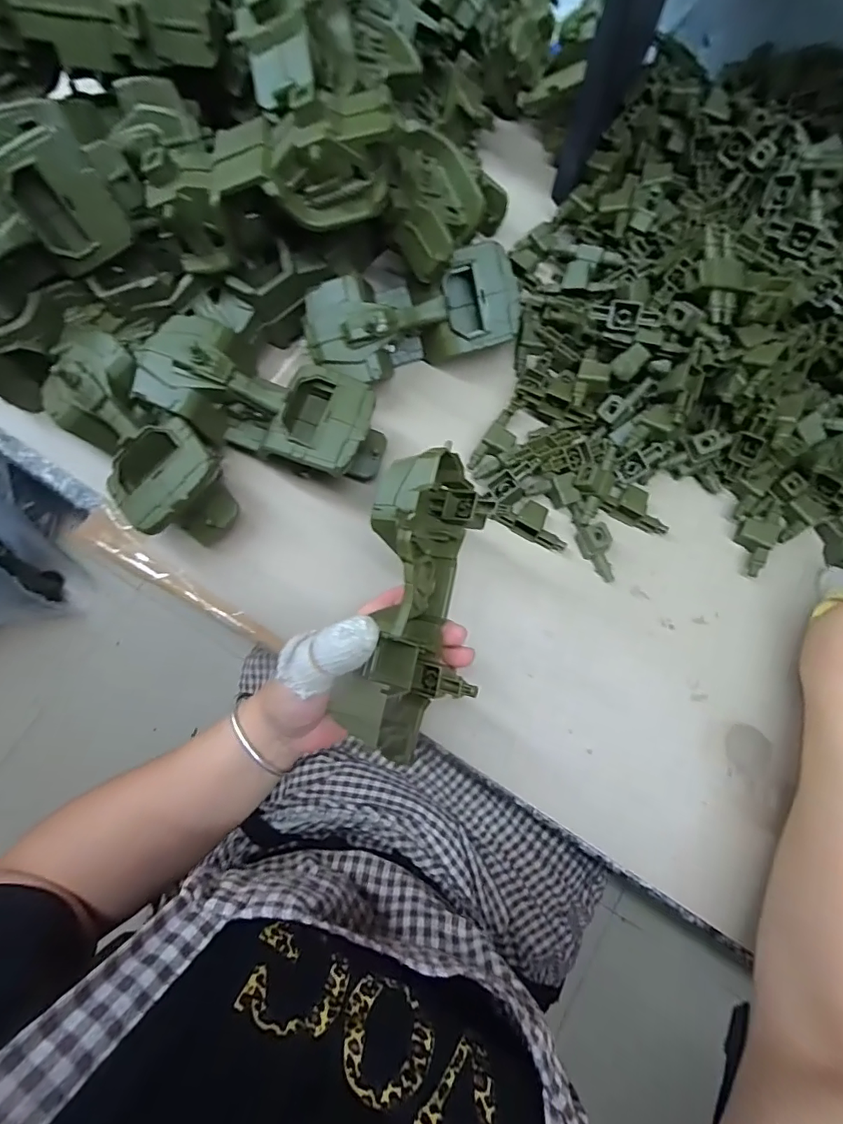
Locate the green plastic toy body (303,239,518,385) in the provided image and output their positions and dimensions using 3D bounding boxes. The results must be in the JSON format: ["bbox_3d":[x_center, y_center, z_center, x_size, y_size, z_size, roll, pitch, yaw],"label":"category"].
[{"bbox_3d":[-0.004,-0.206,0.422,0.185,0.058,0.082,-20,77,-5],"label":"green plastic toy body"}]

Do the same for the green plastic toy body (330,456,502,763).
[{"bbox_3d":[-0.001,0.018,0.305,0.072,0.069,0.190,10,78,2],"label":"green plastic toy body"}]

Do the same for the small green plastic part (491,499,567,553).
[{"bbox_3d":[0.092,-0.034,0.409,0.061,0.019,0.029,25,77,6],"label":"small green plastic part"}]

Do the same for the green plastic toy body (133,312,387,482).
[{"bbox_3d":[-0.120,-0.126,0.393,0.187,0.066,0.092,23,77,5],"label":"green plastic toy body"}]

